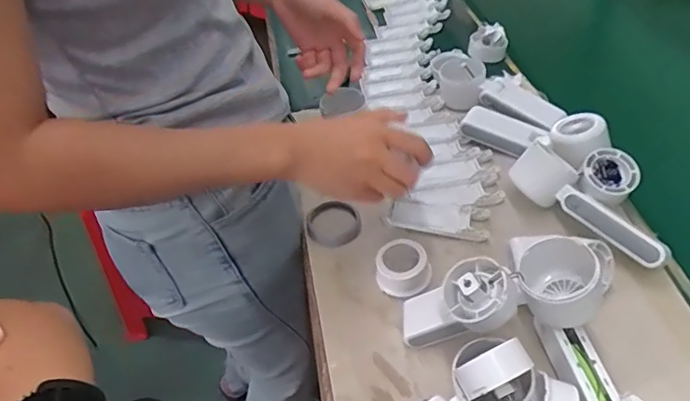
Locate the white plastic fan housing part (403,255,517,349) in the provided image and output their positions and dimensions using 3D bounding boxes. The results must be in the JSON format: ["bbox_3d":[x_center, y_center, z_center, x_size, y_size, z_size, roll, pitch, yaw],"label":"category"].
[{"bbox_3d":[0.091,0.090,0.447,0.051,0.114,0.054,39,44,-11],"label":"white plastic fan housing part"}]

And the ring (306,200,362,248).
[{"bbox_3d":[-0.011,0.024,0.581,0.057,0.010,0.059,-4,44,4],"label":"ring"}]

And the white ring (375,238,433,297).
[{"bbox_3d":[0.055,0.064,0.514,0.050,0.032,0.045,-5,44,3],"label":"white ring"}]

